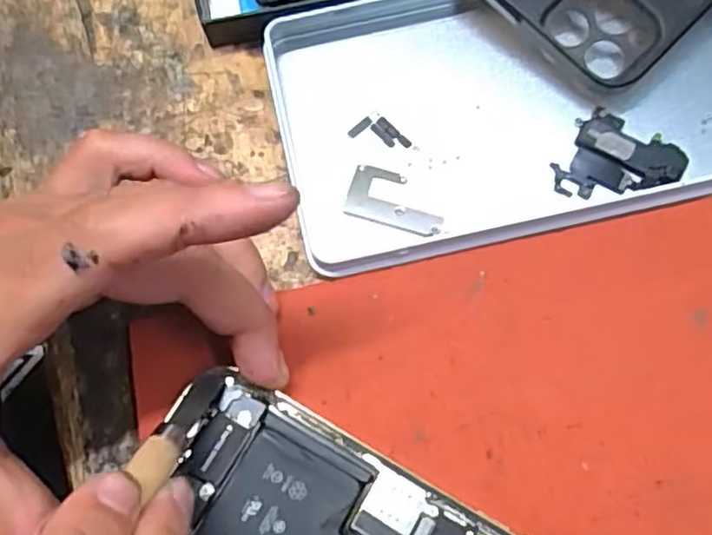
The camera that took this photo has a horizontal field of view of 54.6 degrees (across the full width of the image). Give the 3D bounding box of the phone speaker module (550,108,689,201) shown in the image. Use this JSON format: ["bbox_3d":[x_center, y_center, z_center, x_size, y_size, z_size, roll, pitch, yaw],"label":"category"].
[{"bbox_3d":[0.092,-0.036,0.241,0.038,0.004,0.034,29,75,11],"label":"phone speaker module"}]

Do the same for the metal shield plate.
[{"bbox_3d":[0.014,-0.024,0.245,0.034,0.004,0.021,15,73,7],"label":"metal shield plate"}]

